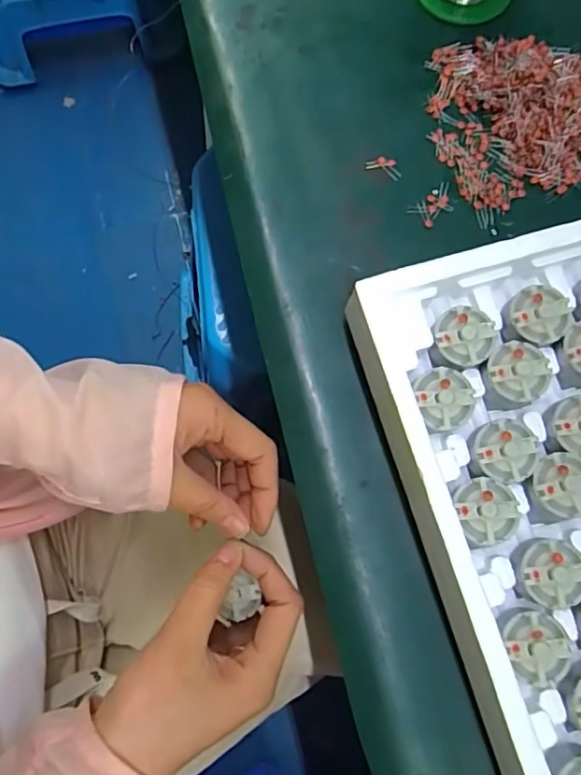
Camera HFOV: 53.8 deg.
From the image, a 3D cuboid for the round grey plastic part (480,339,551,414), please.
[{"bbox_3d":[0.116,-0.006,0.296,0.031,0.024,0.031,0,76,-2],"label":"round grey plastic part"}]

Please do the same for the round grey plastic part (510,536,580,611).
[{"bbox_3d":[0.124,0.088,0.272,0.033,0.020,0.030,0,76,-2],"label":"round grey plastic part"}]

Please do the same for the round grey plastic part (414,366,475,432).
[{"bbox_3d":[0.077,0.005,0.284,0.028,0.010,0.031,-26,79,-9],"label":"round grey plastic part"}]

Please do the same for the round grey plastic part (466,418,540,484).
[{"bbox_3d":[0.104,0.032,0.283,0.031,0.016,0.029,1,76,-3],"label":"round grey plastic part"}]

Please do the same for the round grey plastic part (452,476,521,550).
[{"bbox_3d":[0.094,0.061,0.278,0.029,0.023,0.032,-18,77,-5],"label":"round grey plastic part"}]

